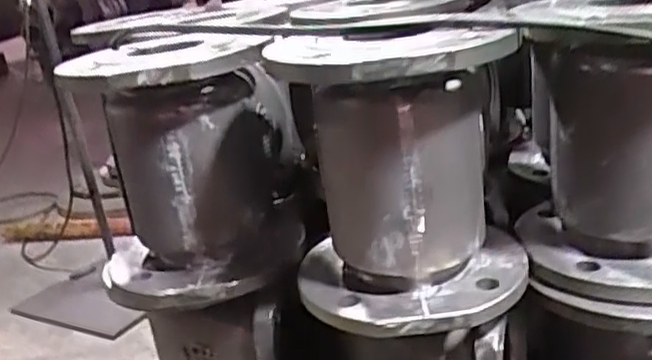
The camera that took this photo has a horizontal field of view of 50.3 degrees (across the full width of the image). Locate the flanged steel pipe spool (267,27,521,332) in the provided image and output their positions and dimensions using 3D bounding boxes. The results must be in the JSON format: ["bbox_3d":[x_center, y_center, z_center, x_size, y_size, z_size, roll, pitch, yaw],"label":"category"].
[{"bbox_3d":[0.053,-0.015,0.520,0.175,0.199,0.190,-3,20,12],"label":"flanged steel pipe spool"}]

